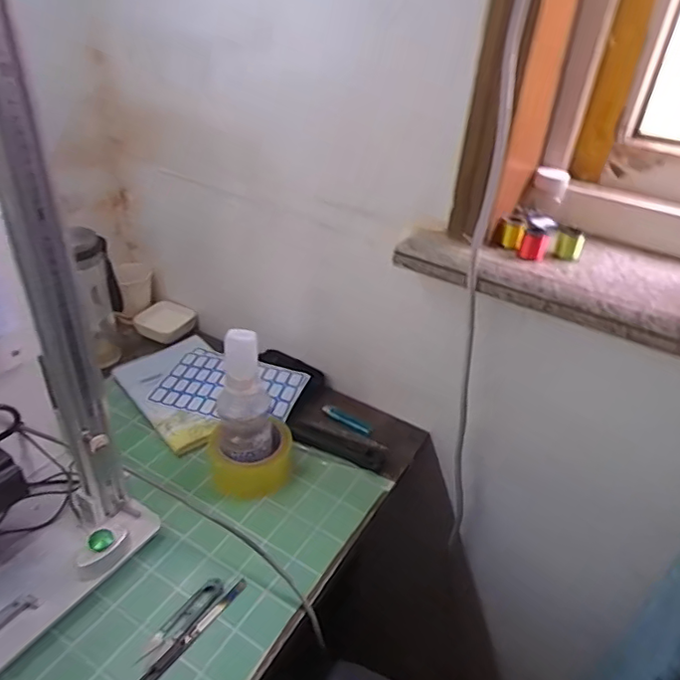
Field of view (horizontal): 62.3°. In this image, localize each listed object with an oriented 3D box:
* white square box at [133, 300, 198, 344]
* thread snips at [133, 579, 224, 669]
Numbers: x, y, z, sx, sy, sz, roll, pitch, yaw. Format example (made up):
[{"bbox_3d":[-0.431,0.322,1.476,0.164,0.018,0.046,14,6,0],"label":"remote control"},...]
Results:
[{"bbox_3d":[-0.304,-0.031,0.985,0.085,0.027,0.087,22,40,20],"label":"white square box"},{"bbox_3d":[-0.156,0.277,0.557,0.025,0.004,0.100,24,40,22],"label":"thread snips"}]

